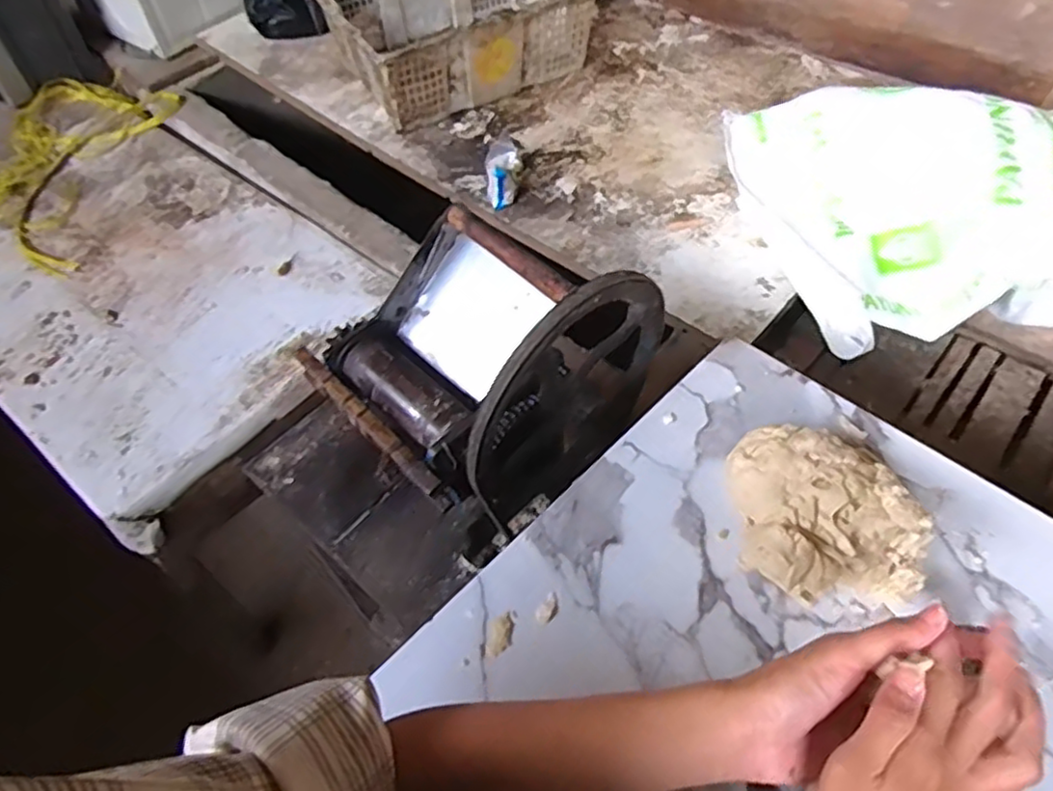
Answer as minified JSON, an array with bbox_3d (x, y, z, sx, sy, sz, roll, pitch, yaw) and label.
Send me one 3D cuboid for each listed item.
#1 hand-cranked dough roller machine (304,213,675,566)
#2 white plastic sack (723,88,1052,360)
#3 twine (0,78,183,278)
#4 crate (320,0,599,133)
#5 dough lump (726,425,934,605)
[{"bbox_3d":[-0.047,-0.041,0.698,0.255,0.258,0.286,35,63,24],"label":"hand-cranked dough roller machine"},{"bbox_3d":[0.640,-0.246,0.945,0.650,0.209,0.419,2,55,4],"label":"white plastic sack"},{"bbox_3d":[-1.025,-0.515,1.360,0.763,0.035,0.480,20,58,16],"label":"twine"},{"bbox_3d":[-0.138,-0.742,1.358,0.475,0.163,0.334,-28,58,-16],"label":"crate"},{"bbox_3d":[0.237,0.089,0.535,0.132,0.073,0.137,-1,55,2],"label":"dough lump"}]

